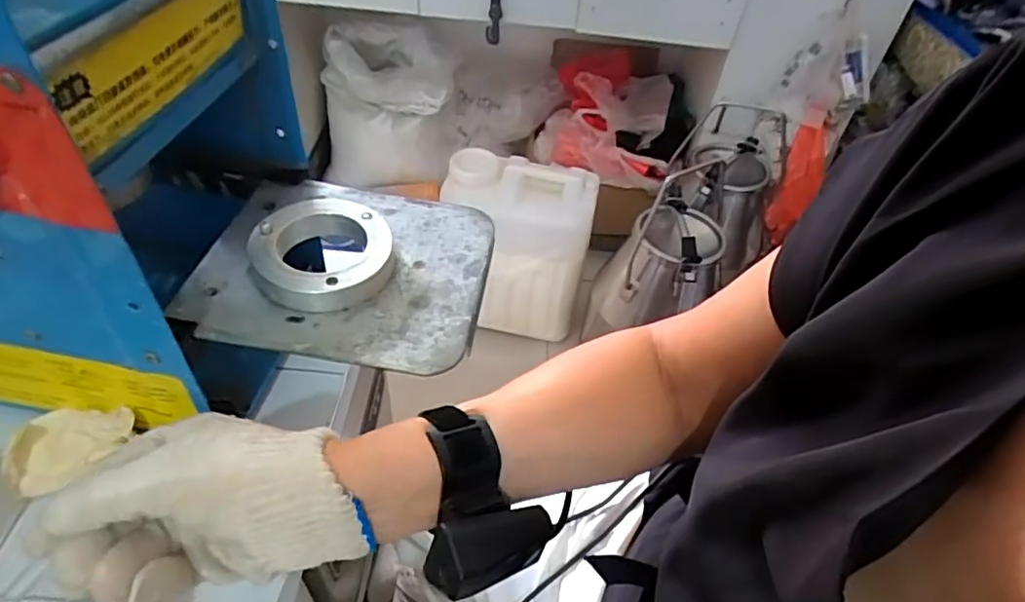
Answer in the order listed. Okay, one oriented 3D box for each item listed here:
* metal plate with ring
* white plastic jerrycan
[{"bbox_3d":[-0.121,-0.033,0.432,0.198,0.031,0.167,8,46,1],"label":"metal plate with ring"},{"bbox_3d":[0.004,-0.129,1.407,0.335,0.443,0.164,7,46,0],"label":"white plastic jerrycan"}]

